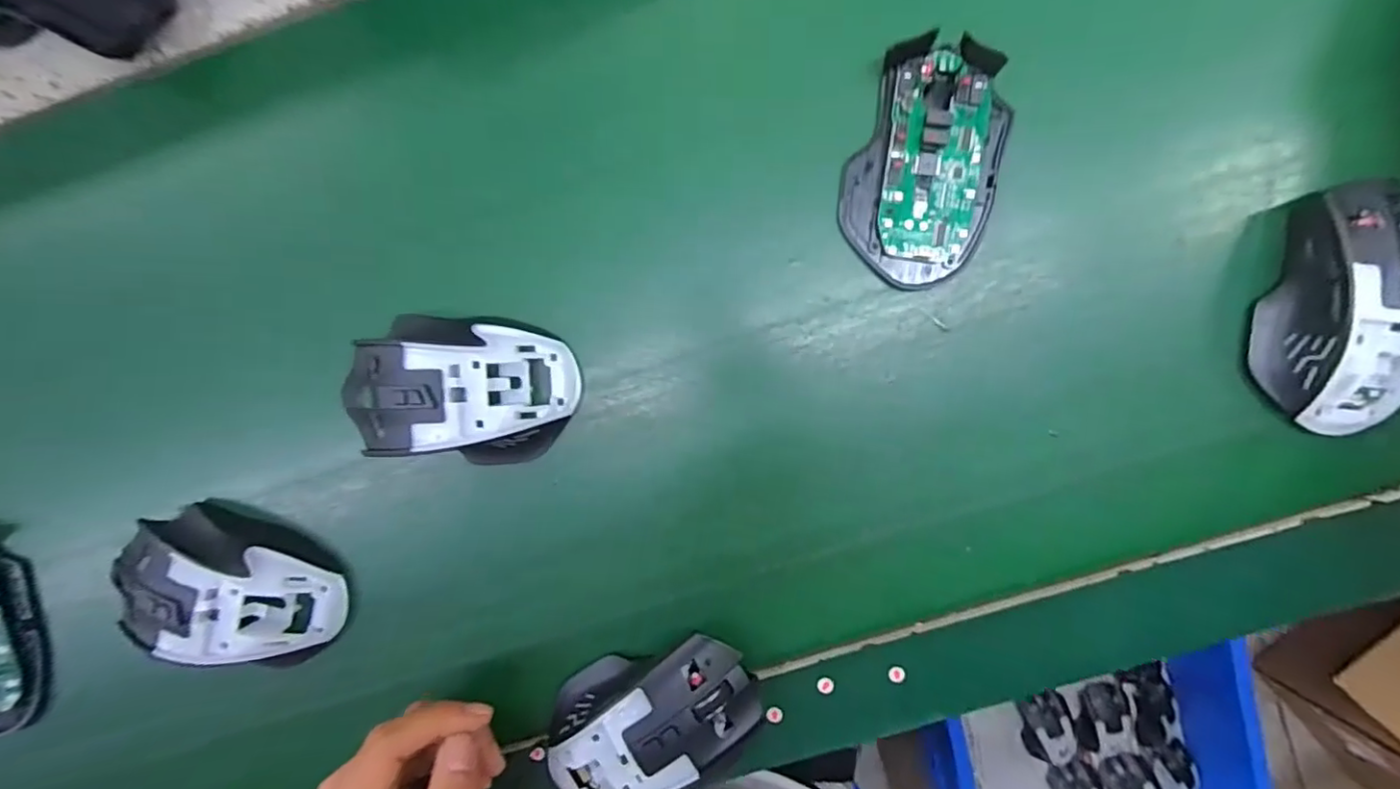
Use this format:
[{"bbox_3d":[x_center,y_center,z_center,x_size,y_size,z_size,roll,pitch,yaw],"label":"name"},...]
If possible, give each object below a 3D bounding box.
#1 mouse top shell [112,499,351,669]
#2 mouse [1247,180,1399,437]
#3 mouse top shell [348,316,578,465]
[{"bbox_3d":[-0.250,0.105,0.312,0.116,0.039,0.077,14,95,1],"label":"mouse top shell"},{"bbox_3d":[0.308,-0.040,0.281,0.061,0.039,0.112,10,95,1],"label":"mouse"},{"bbox_3d":[-0.121,0.000,0.306,0.116,0.051,0.075,2,95,2],"label":"mouse top shell"}]

